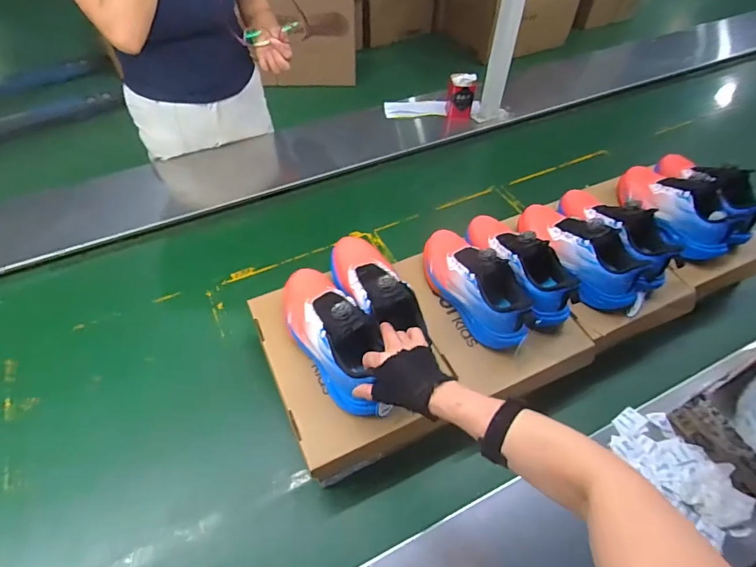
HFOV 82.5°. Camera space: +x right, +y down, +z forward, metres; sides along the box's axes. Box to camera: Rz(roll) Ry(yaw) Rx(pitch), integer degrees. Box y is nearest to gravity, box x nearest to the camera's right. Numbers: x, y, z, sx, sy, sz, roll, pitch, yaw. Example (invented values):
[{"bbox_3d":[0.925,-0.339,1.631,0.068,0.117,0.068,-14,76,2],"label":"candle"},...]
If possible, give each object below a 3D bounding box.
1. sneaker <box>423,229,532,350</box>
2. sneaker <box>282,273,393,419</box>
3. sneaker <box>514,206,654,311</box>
[{"bbox_3d":[0.162,-0.008,0.721,0.085,0.106,0.251,-25,56,-19],"label":"sneaker"},{"bbox_3d":[-0.071,0.070,0.651,0.099,0.126,0.269,-24,50,-17],"label":"sneaker"},{"bbox_3d":[0.347,-0.064,0.761,0.083,0.114,0.258,-26,56,-19],"label":"sneaker"}]

